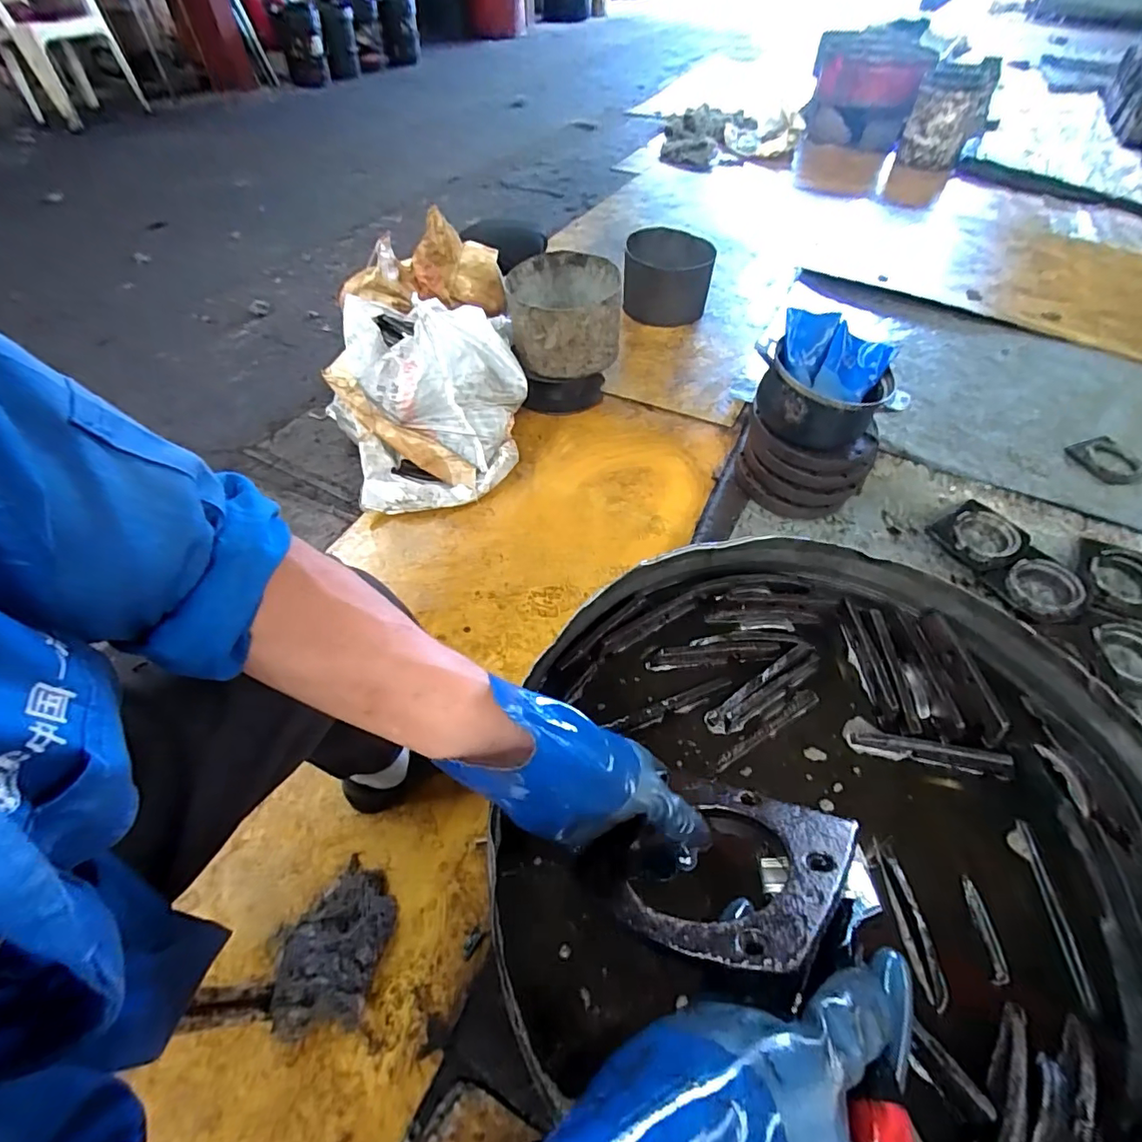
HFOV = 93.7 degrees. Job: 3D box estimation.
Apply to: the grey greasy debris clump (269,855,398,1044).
[{"bbox_3d":[-0.305,0.476,0.684,0.117,0.059,0.189,8,54,7],"label":"grey greasy debris clump"}]

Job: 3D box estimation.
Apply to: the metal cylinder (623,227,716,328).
[{"bbox_3d":[0.299,-0.924,1.674,0.256,0.190,0.272,7,53,4],"label":"metal cylinder"}]

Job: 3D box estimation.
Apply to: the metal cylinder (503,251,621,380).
[{"bbox_3d":[-0.019,-0.645,1.357,0.272,0.178,0.270,-1,53,-2],"label":"metal cylinder"}]

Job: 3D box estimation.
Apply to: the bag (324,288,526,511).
[{"bbox_3d":[-0.310,-0.373,1.217,0.439,0.313,0.370,-15,54,-9],"label":"bag"}]

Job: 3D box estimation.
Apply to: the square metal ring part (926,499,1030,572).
[{"bbox_3d":[0.832,-0.073,1.095,0.136,0.035,0.150,-30,57,-19],"label":"square metal ring part"}]

